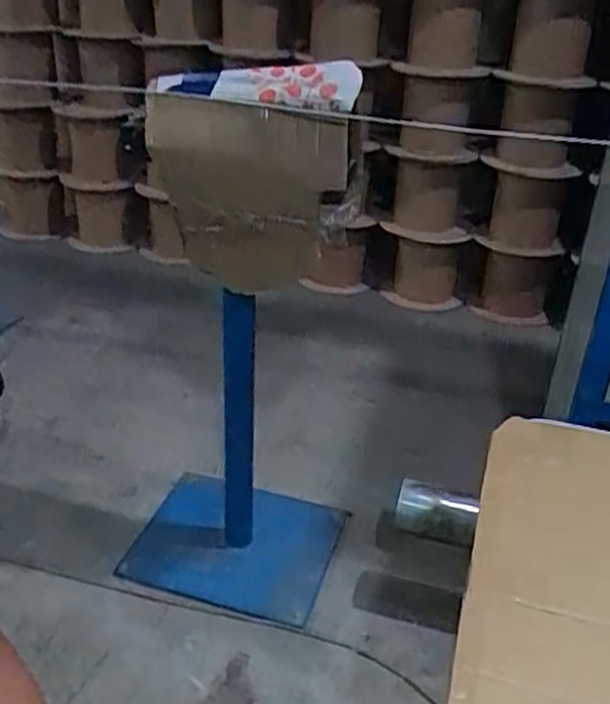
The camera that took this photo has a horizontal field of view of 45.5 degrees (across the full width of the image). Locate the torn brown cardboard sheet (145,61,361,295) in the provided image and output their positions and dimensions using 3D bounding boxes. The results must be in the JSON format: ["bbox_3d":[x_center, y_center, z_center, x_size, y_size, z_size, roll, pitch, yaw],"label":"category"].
[{"bbox_3d":[-0.099,-0.273,1.217,0.343,0.369,0.081,13,32,18],"label":"torn brown cardboard sheet"}]

